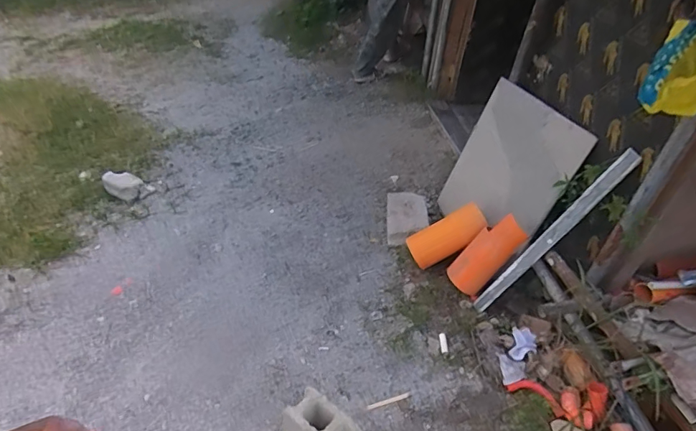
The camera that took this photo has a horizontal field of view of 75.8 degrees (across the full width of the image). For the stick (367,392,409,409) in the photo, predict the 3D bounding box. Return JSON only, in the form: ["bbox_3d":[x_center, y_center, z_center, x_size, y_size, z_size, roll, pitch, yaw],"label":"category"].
[{"bbox_3d":[0.147,0.672,1.620,0.165,0.009,0.018,-12,44,-15],"label":"stick"}]

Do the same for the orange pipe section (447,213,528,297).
[{"bbox_3d":[0.580,0.169,1.893,0.121,0.398,0.126,17,34,-31],"label":"orange pipe section"}]

